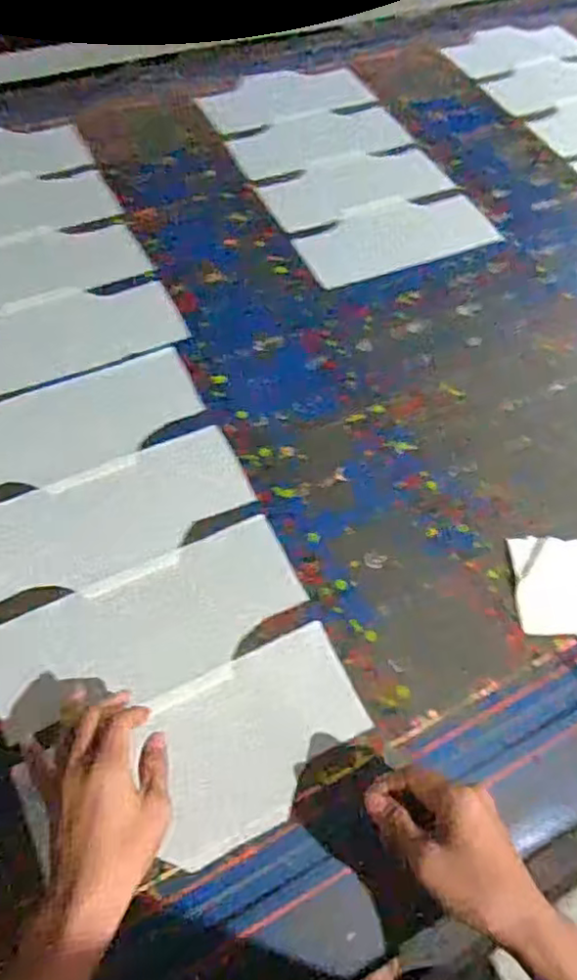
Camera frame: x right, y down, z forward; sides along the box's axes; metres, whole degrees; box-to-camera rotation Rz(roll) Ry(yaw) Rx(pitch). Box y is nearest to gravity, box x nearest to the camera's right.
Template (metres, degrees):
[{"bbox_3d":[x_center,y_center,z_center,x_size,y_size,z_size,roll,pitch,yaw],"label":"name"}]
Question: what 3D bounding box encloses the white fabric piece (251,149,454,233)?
[{"bbox_3d":[0.100,-0.458,0.949,0.280,0.007,0.122,-21,65,-15],"label":"white fabric piece"}]

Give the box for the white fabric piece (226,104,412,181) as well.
[{"bbox_3d":[0.047,-0.552,0.998,0.273,0.004,0.118,-20,64,-14],"label":"white fabric piece"}]

